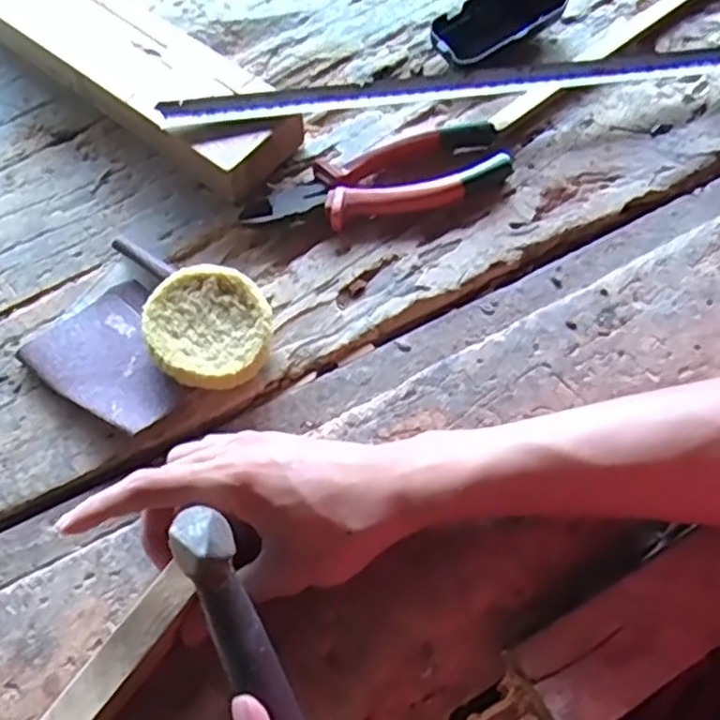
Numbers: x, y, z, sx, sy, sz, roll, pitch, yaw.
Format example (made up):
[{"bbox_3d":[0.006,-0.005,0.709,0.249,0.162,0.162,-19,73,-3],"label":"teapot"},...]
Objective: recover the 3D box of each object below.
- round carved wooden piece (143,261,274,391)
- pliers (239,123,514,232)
[{"bbox_3d":[-0.091,-0.018,0.422,0.073,0.030,0.071,0,63,0],"label":"round carved wooden piece"},{"bbox_3d":[0.013,-0.121,0.478,0.181,0.021,0.059,-14,64,-7],"label":"pliers"}]

